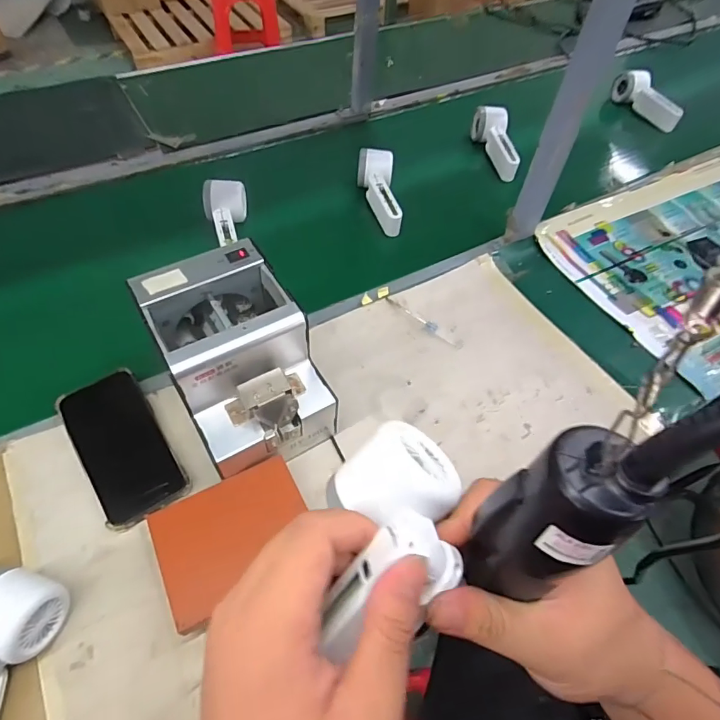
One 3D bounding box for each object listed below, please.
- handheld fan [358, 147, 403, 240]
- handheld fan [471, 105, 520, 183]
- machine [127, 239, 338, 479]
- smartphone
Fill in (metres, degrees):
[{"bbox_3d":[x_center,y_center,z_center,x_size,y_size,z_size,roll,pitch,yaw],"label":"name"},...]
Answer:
[{"bbox_3d":[0.035,-0.268,0.733,0.055,0.043,0.157,-9,67,-10],"label":"handheld fan"},{"bbox_3d":[0.249,-0.401,0.842,0.049,0.054,0.169,-1,54,-4],"label":"handheld fan"},{"bbox_3d":[-0.117,0.004,0.454,0.124,0.143,0.172,-28,61,-19],"label":"machine"},{"bbox_3d":[-0.239,0.084,0.463,0.076,0.010,0.156,-25,68,-29],"label":"smartphone"}]

